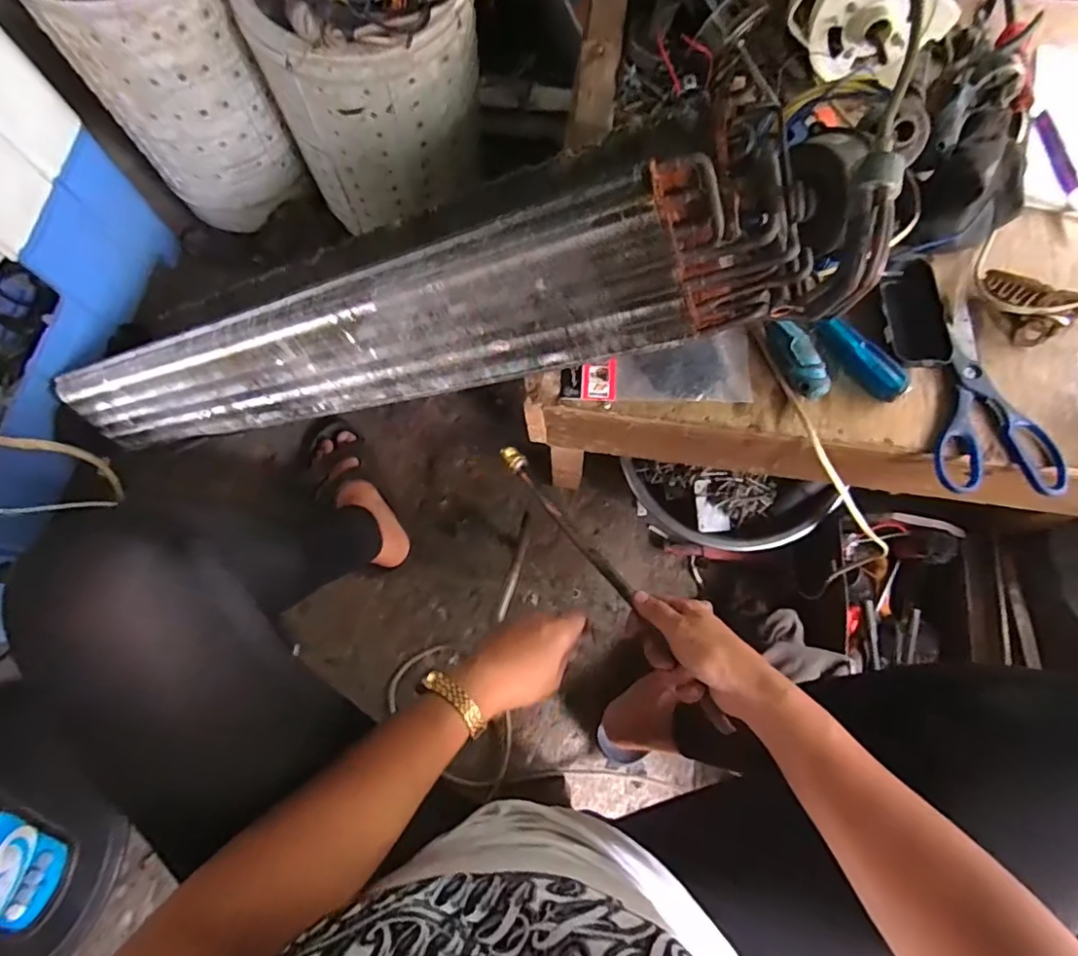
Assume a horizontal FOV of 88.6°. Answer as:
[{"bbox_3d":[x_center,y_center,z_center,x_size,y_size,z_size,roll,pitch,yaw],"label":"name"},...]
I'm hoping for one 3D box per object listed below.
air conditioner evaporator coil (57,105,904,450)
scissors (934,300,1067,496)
[{"bbox_3d":[-0.192,-0.128,0.522,0.889,0.143,0.127,-5,70,28],"label":"air conditioner evaporator coil"},{"bbox_3d":[0.399,-0.073,0.493,0.099,0.011,0.179,2,72,3],"label":"scissors"}]

